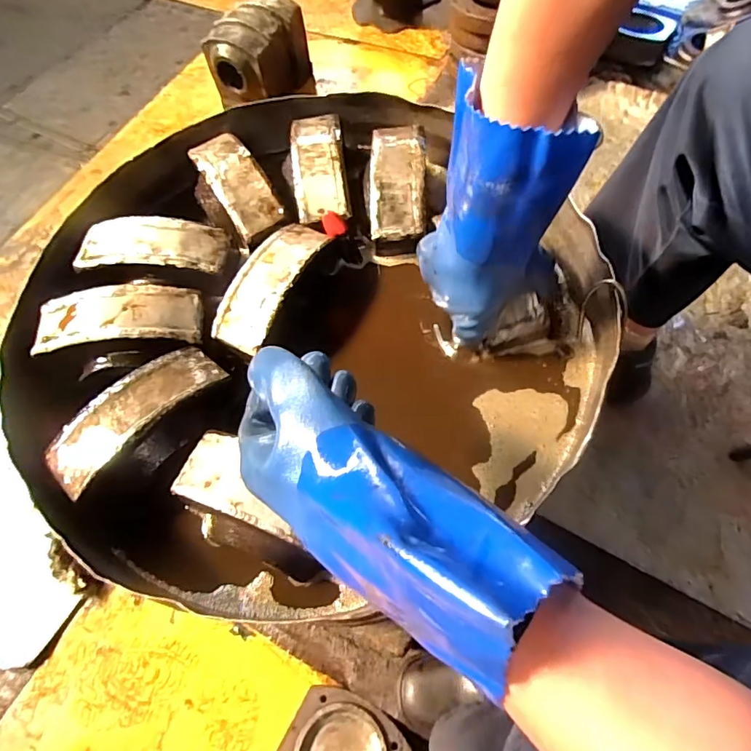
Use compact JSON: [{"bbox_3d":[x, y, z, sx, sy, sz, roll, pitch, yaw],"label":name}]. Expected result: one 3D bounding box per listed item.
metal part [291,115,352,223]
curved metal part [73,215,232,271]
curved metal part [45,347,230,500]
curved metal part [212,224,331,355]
[{"bbox_3d":[-0.066,-0.246,0.563,0.059,0.033,0.145,-7,63,-1],"label":"metal part"},{"bbox_3d":[-0.244,-0.143,0.523,0.159,0.025,0.061,0,63,2],"label":"curved metal part"},{"bbox_3d":[-0.216,0.030,0.429,0.058,0.030,0.160,39,71,19],"label":"curved metal part"},{"bbox_3d":[-0.107,-0.099,0.496,0.054,0.030,0.158,23,66,13],"label":"curved metal part"}]

